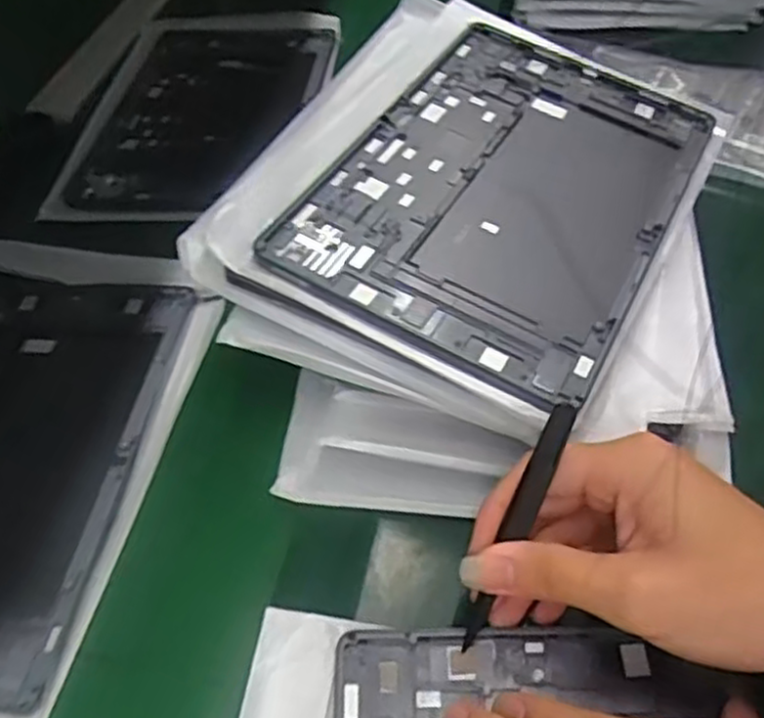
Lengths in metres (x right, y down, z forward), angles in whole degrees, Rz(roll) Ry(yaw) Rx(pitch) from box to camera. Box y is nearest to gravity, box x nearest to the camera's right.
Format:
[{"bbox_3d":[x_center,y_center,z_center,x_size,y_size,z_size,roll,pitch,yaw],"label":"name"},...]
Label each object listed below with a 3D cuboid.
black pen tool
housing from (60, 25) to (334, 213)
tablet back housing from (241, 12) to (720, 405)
[{"bbox_3d":[0.054,0.070,0.307,0.012,0.114,0.011,23,16,23],"label":"black pen tool"},{"bbox_3d":[-0.147,-0.198,0.590,0.163,0.016,0.227,5,52,10],"label":"housing"},{"bbox_3d":[0.068,-0.094,0.402,0.167,0.012,0.246,28,58,11],"label":"tablet back housing"}]

